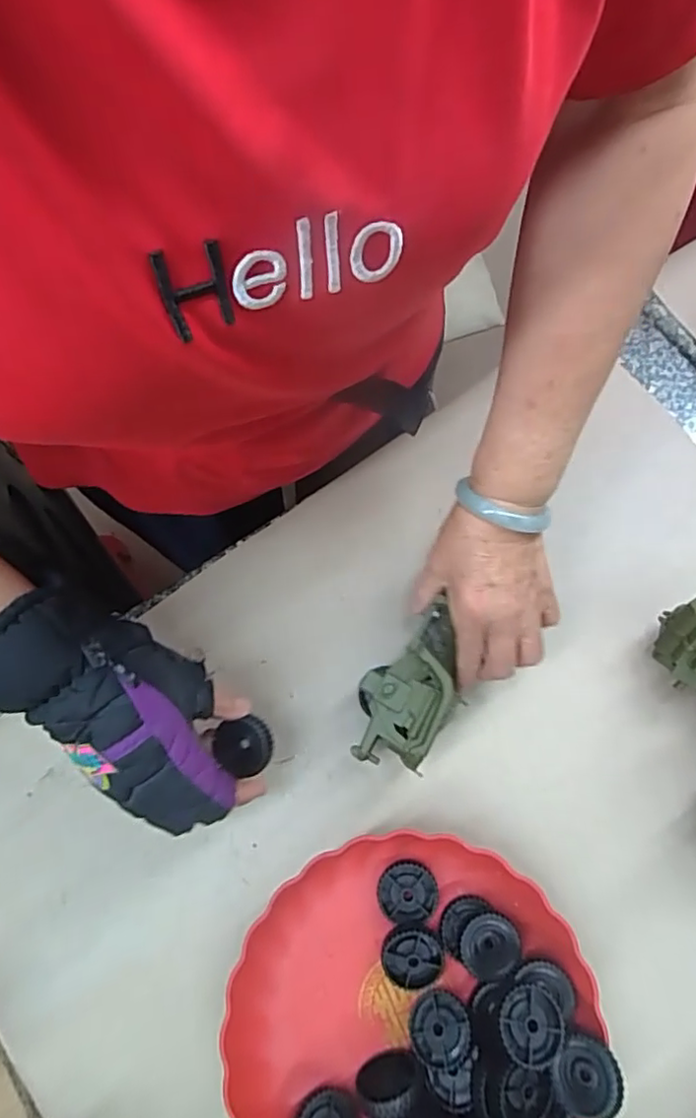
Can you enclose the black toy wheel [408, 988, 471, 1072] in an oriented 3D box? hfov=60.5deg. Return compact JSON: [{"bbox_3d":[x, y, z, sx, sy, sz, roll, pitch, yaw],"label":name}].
[{"bbox_3d":[0.063,0.327,0.416,0.043,0.013,0.043,-12,52,16],"label":"black toy wheel"}]

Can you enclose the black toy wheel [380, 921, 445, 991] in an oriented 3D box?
[{"bbox_3d":[0.046,0.287,0.429,0.043,0.010,0.045,0,89,7],"label":"black toy wheel"}]

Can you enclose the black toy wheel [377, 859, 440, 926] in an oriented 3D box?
[{"bbox_3d":[0.044,0.247,0.443,0.044,0.008,0.040,0,74,2],"label":"black toy wheel"}]

